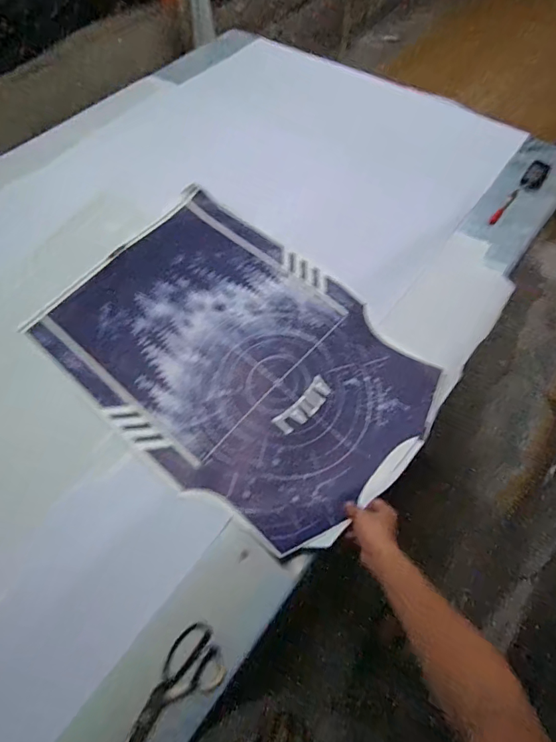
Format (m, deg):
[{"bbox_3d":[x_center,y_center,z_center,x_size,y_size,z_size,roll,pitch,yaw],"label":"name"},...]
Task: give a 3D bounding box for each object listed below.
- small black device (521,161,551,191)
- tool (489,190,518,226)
[{"bbox_3d":[0.627,-0.475,1.087,0.047,0.016,0.093,32,65,17],"label":"small black device"},{"bbox_3d":[0.530,-0.383,1.045,0.016,0.010,0.129,36,66,19],"label":"tool"}]

